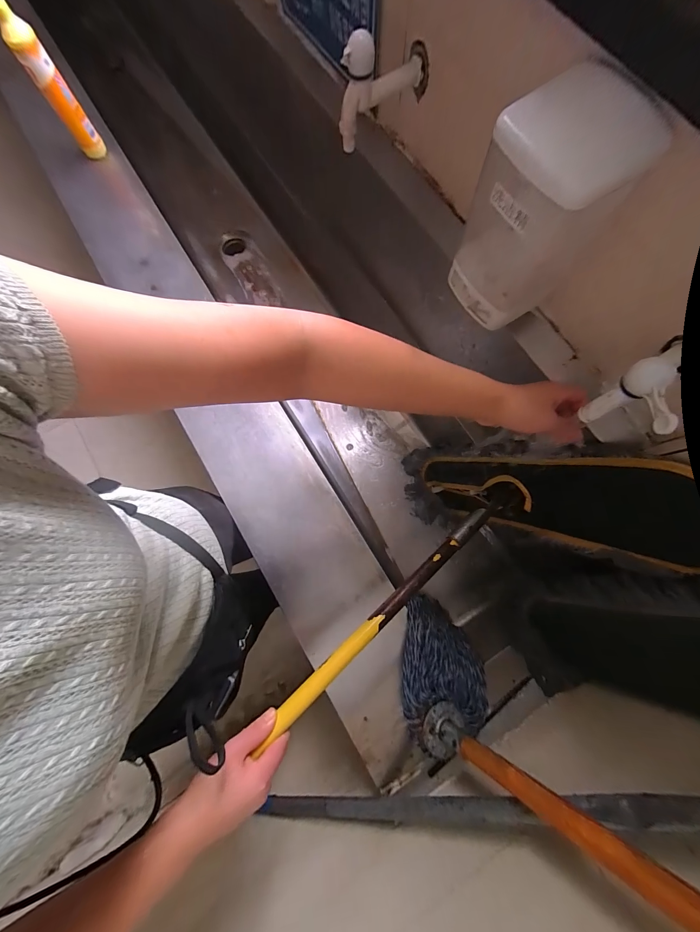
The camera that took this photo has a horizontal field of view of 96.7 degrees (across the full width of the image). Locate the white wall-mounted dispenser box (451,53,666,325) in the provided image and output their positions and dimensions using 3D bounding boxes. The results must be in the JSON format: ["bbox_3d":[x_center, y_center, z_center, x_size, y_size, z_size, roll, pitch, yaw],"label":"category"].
[{"bbox_3d":[0.190,-0.260,0.345,0.099,0.187,0.111,-25,78,-4],"label":"white wall-mounted dispenser box"}]

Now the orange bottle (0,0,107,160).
[{"bbox_3d":[-0.682,-0.868,0.726,0.059,0.267,0.059,-35,79,-6],"label":"orange bottle"}]

